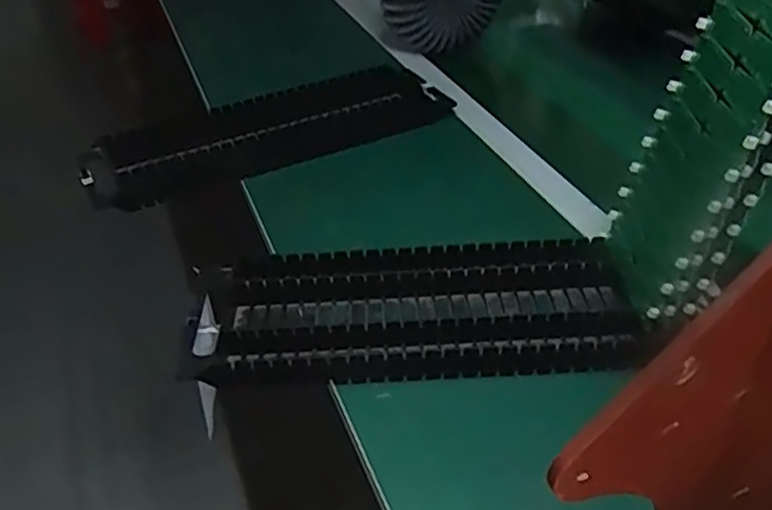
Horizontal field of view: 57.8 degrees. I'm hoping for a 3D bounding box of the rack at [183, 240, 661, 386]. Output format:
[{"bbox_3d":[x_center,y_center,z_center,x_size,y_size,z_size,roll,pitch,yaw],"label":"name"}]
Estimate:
[{"bbox_3d":[0.023,0.053,0.613,0.376,0.044,0.144,-1,38,3],"label":"rack"}]

